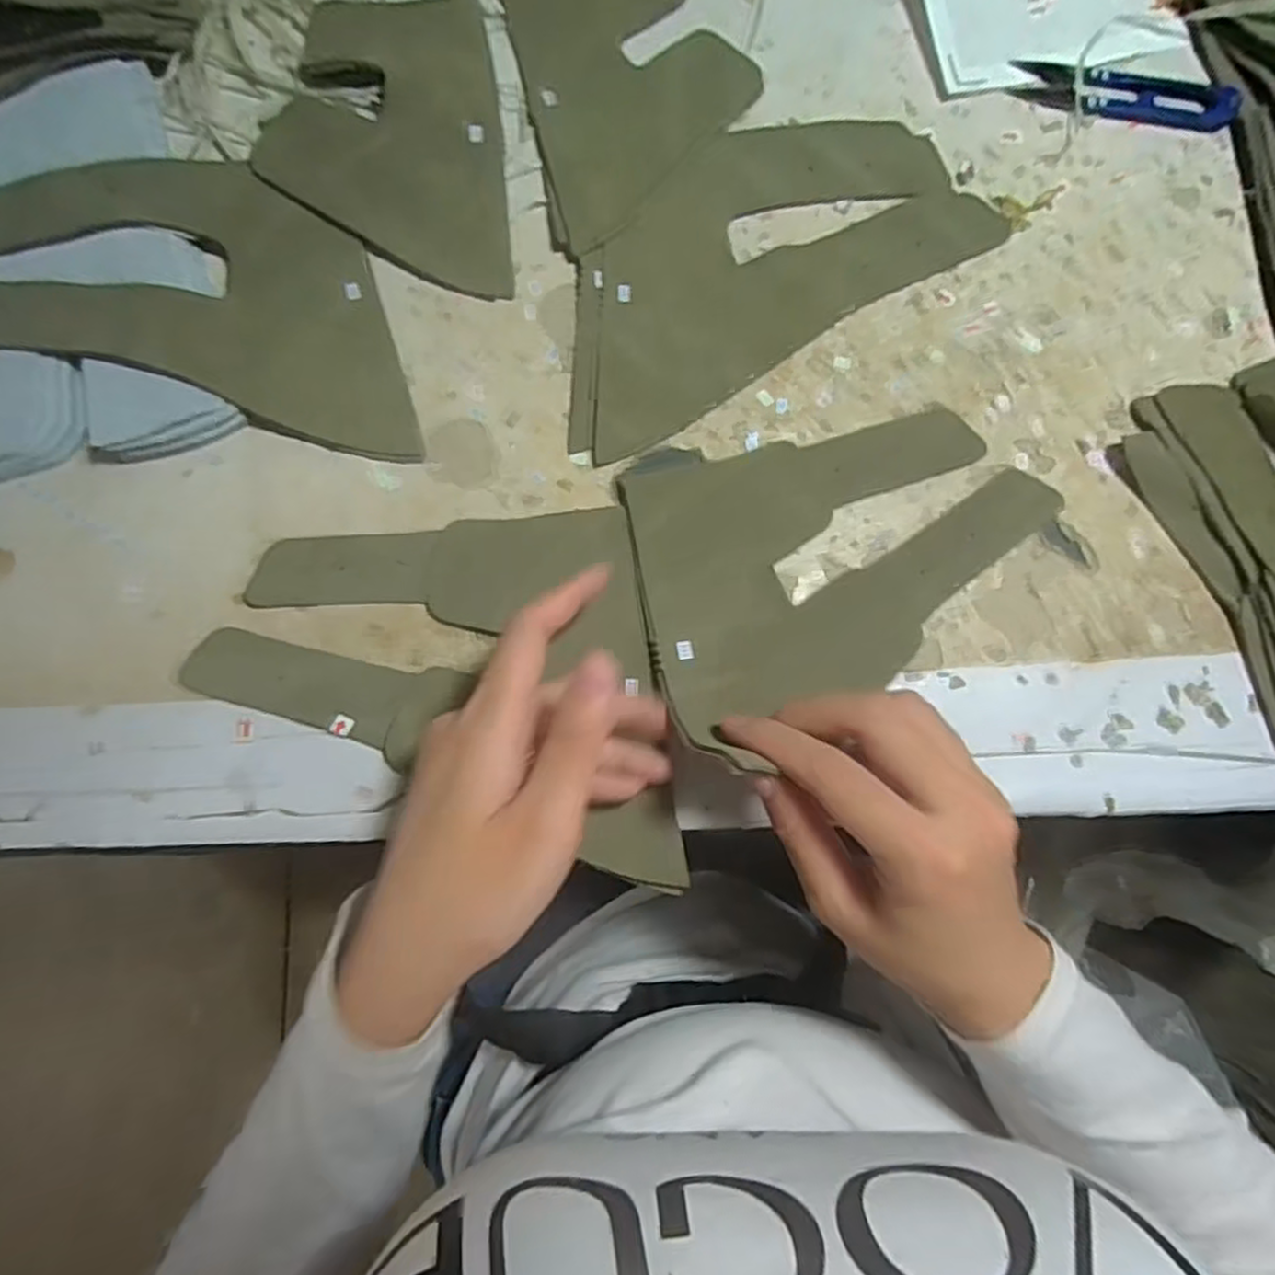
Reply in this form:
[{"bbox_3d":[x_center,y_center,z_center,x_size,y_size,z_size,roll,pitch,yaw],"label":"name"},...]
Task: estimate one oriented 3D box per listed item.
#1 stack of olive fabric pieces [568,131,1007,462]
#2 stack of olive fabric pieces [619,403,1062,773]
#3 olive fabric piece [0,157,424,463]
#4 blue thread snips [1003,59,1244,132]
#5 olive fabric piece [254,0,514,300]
[{"bbox_3d":[0.049,-0.170,0.332,0.214,0.005,0.101,-33,83,-6],"label":"stack of olive fabric pieces"},{"bbox_3d":[0.089,-0.032,0.299,0.175,0.030,0.119,-14,81,-3],"label":"stack of olive fabric pieces"},{"bbox_3d":[-0.187,-0.153,0.316,0.201,0.024,0.108,13,81,1],"label":"olive fabric piece"},{"bbox_3d":[0.232,-0.262,0.350,0.102,0.007,0.029,10,81,1],"label":"blue thread snips"},{"bbox_3d":[-0.116,-0.229,0.336,0.105,0.008,0.153,-5,81,-2],"label":"olive fabric piece"}]

